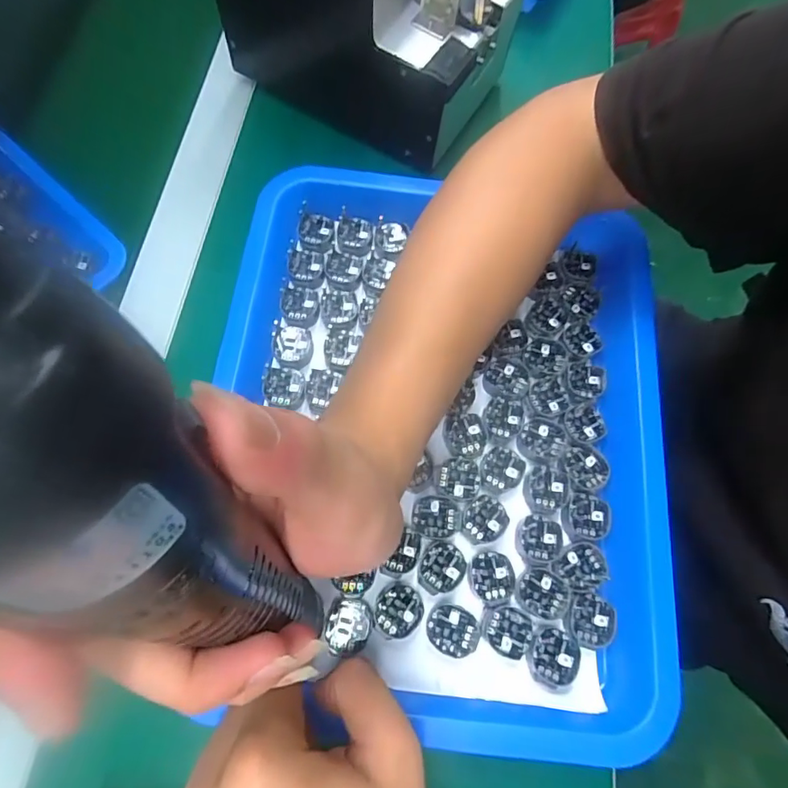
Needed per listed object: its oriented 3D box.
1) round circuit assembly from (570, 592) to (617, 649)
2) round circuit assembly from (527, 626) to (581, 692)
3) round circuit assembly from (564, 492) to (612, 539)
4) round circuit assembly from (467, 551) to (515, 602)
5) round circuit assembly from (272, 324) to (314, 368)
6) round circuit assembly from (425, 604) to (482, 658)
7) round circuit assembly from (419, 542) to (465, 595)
[{"bbox_3d":[0.111,0.125,0.270,0.024,0.004,0.027,7,70,-1],"label":"round circuit assembly"},{"bbox_3d":[0.086,0.142,0.262,0.027,0.006,0.029,1,71,-3],"label":"round circuit assembly"},{"bbox_3d":[0.115,0.072,0.289,0.026,0.004,0.026,1,71,-3],"label":"round circuit assembly"},{"bbox_3d":[0.055,0.103,0.275,0.026,0.004,0.026,1,71,-3],"label":"round circuit assembly"},{"bbox_3d":[-0.065,-0.032,0.312,0.025,0.004,0.030,-3,71,-4],"label":"round circuit assembly"},{"bbox_3d":[0.032,0.129,0.265,0.028,0.004,0.025,7,70,-1],"label":"round circuit assembly"},{"bbox_3d":[0.027,0.098,0.276,0.028,0.004,0.024,-36,76,-14],"label":"round circuit assembly"}]

